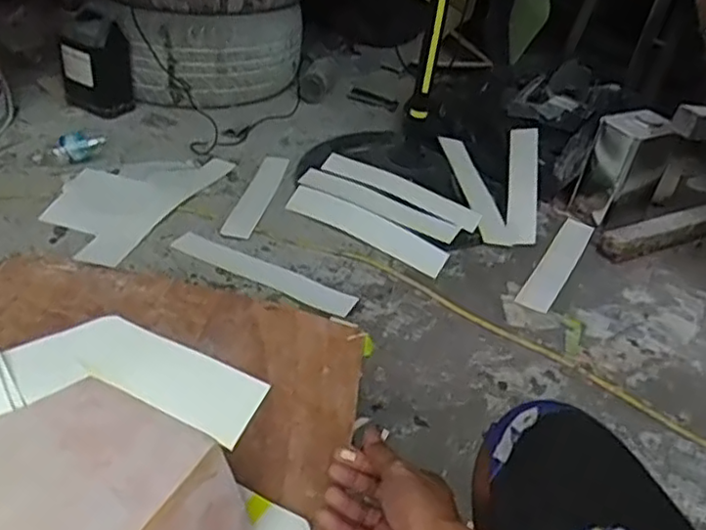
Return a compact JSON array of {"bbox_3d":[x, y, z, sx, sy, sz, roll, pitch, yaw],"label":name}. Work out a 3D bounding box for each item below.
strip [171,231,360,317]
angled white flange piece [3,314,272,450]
[{"bbox_3d":[-0.167,0.012,1.239,0.366,0.008,0.066,21,38,17],"label":"strip"},{"bbox_3d":[-0.153,0.078,0.491,0.178,0.018,0.077,12,36,5],"label":"angled white flange piece"}]

